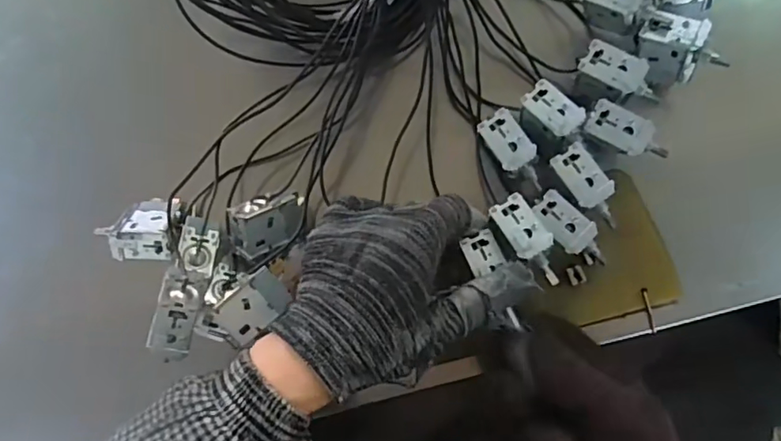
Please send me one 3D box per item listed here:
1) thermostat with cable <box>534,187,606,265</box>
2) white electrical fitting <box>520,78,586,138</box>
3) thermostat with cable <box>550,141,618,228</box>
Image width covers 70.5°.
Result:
[{"bbox_3d":[0.113,0.007,0.346,0.022,0.018,0.054,-45,81,0],"label":"thermostat with cable"},{"bbox_3d":[0.103,-0.070,0.359,0.039,0.022,0.025,44,89,9],"label":"white electrical fitting"},{"bbox_3d":[0.124,-0.021,0.347,0.023,0.021,0.054,-32,81,2],"label":"thermostat with cable"}]

